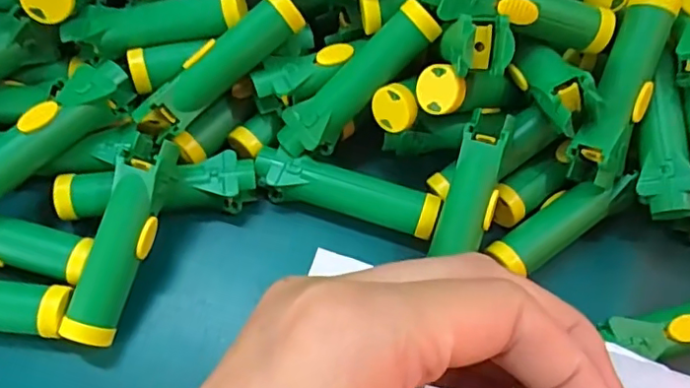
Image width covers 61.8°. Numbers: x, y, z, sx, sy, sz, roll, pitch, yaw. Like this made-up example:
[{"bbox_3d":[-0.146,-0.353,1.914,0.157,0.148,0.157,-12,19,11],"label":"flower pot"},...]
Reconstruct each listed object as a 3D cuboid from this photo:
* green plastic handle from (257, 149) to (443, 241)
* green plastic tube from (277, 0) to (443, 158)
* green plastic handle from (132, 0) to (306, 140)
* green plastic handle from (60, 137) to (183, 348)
[{"bbox_3d":[0.002,-0.001,0.252,0.080,0.016,0.020,14,61,3],"label":"green plastic handle"},{"bbox_3d":[0.005,-0.047,0.246,0.080,0.016,0.020,-43,71,12],"label":"green plastic tube"},{"bbox_3d":[-0.053,-0.053,0.240,0.079,0.015,0.017,-42,72,-5],"label":"green plastic handle"},{"bbox_3d":[-0.085,0.017,0.223,0.019,0.017,0.080,17,82,6],"label":"green plastic handle"}]

